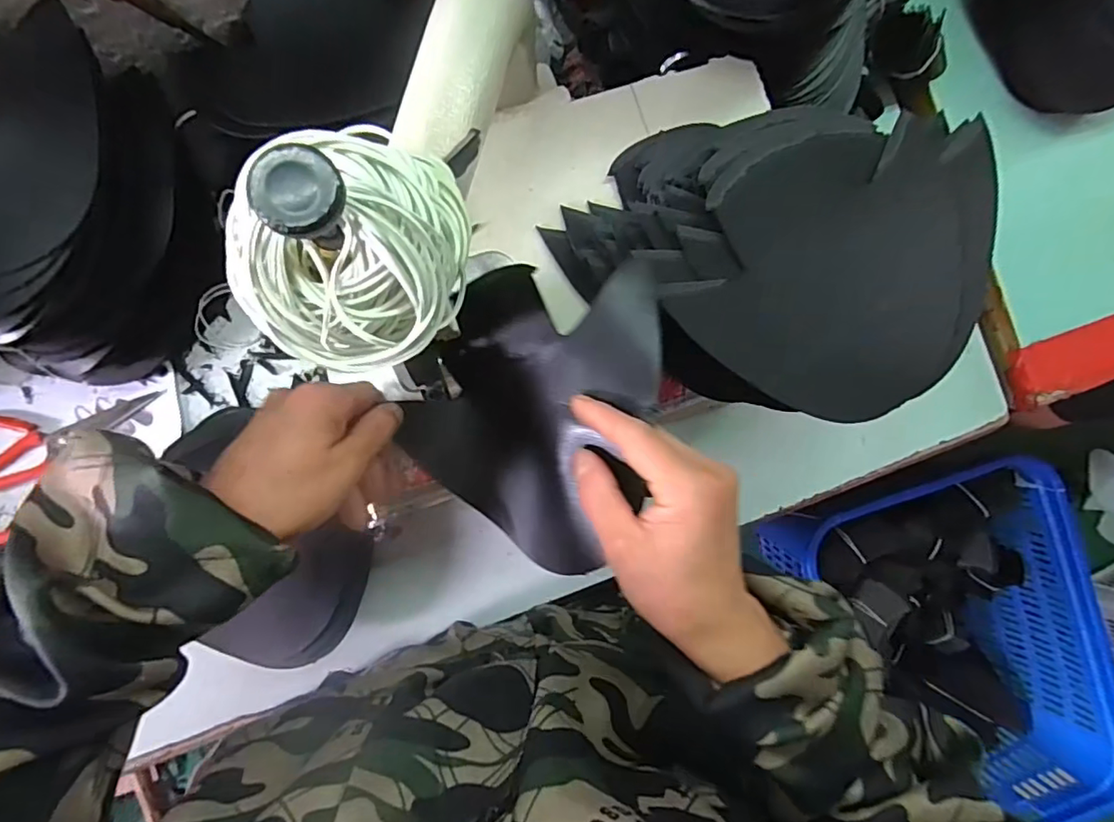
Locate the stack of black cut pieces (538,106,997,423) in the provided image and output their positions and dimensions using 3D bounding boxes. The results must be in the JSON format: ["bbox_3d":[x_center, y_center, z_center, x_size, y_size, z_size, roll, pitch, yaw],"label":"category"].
[{"bbox_3d":[0.132,-0.097,0.349,0.244,0.056,0.180,12,90,-4],"label":"stack of black cut pieces"}]

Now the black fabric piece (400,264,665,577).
[{"bbox_3d":[-0.015,-0.003,0.326,0.130,0.090,0.164,23,89,-4],"label":"black fabric piece"}]

